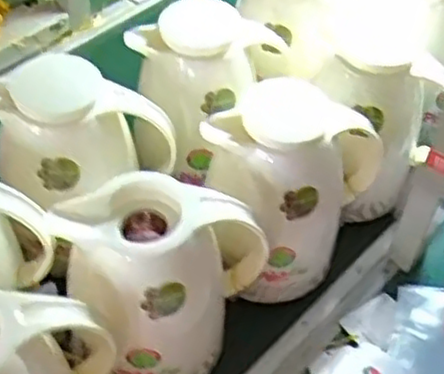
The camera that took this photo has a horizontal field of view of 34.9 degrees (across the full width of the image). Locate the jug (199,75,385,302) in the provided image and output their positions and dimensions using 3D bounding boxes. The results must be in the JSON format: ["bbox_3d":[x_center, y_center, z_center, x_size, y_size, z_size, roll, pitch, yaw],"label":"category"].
[{"bbox_3d":[0.059,0.003,0.697,0.131,0.199,0.154,28,53,19],"label":"jug"}]

